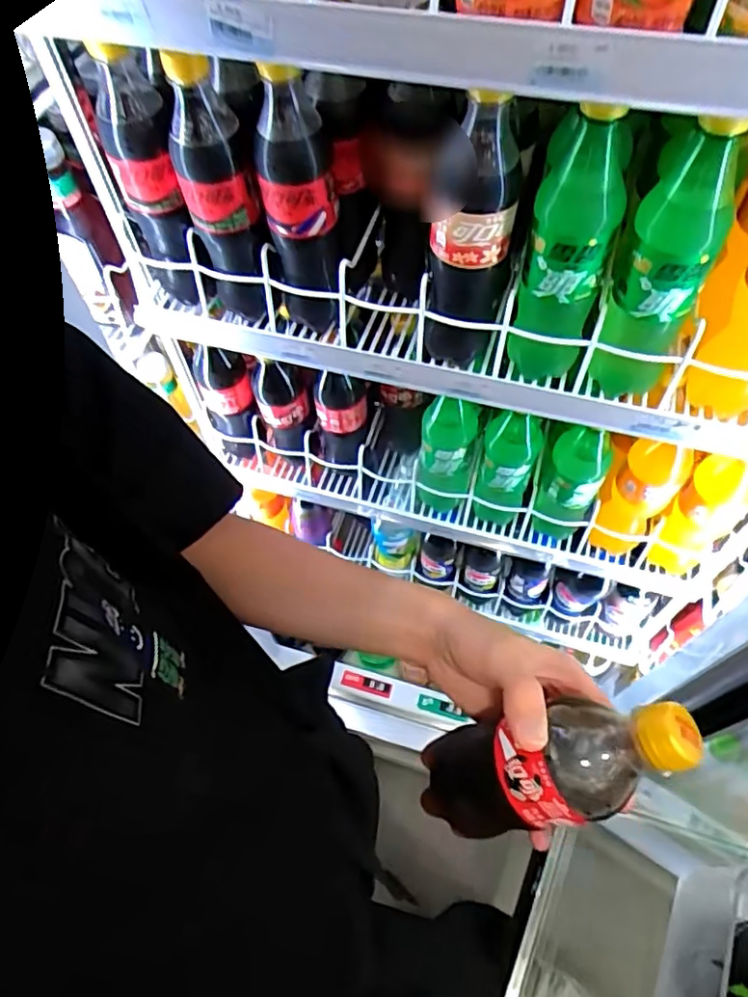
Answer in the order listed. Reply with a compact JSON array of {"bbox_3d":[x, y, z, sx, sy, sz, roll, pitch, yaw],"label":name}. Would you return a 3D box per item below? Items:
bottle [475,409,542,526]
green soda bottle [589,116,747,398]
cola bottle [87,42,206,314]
[{"bbox_3d":[0.156,-0.039,0.726,0.063,0.182,0.066,-1,59,2],"label":"bottle"},{"bbox_3d":[0.219,-0.167,0.470,0.068,0.240,0.079,27,64,18],"label":"green soda bottle"},{"bbox_3d":[-0.196,-0.268,0.540,0.063,0.215,0.076,-21,60,-9],"label":"cola bottle"}]

